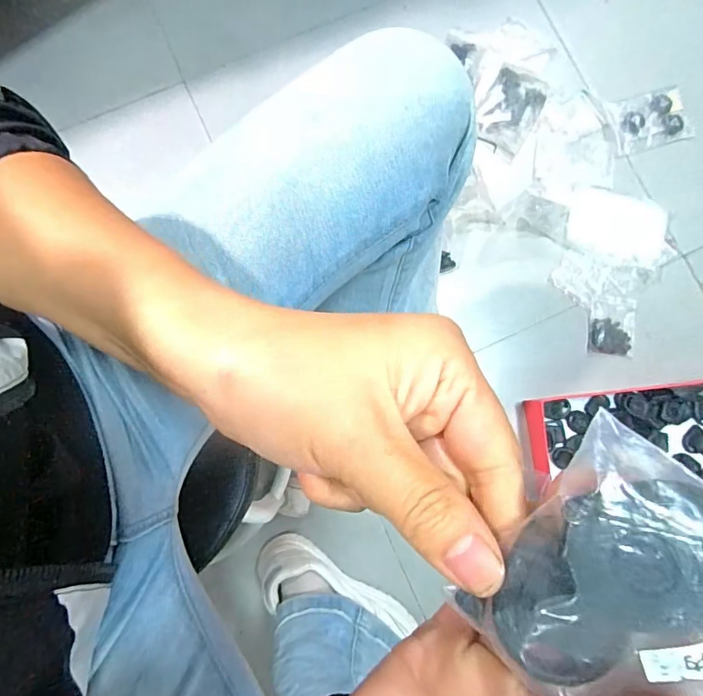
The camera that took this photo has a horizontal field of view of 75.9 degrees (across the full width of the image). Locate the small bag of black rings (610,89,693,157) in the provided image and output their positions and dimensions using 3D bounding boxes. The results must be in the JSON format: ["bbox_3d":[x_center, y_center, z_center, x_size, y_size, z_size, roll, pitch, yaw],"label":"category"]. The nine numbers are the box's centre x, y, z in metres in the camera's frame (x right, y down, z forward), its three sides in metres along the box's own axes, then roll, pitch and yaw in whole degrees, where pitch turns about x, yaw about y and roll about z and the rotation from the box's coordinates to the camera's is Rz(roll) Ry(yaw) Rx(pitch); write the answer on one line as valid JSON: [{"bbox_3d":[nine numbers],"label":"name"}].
[{"bbox_3d":[0.476,-0.365,0.715,0.121,0.014,0.093,-15,83,-2],"label":"small bag of black rings"}]

